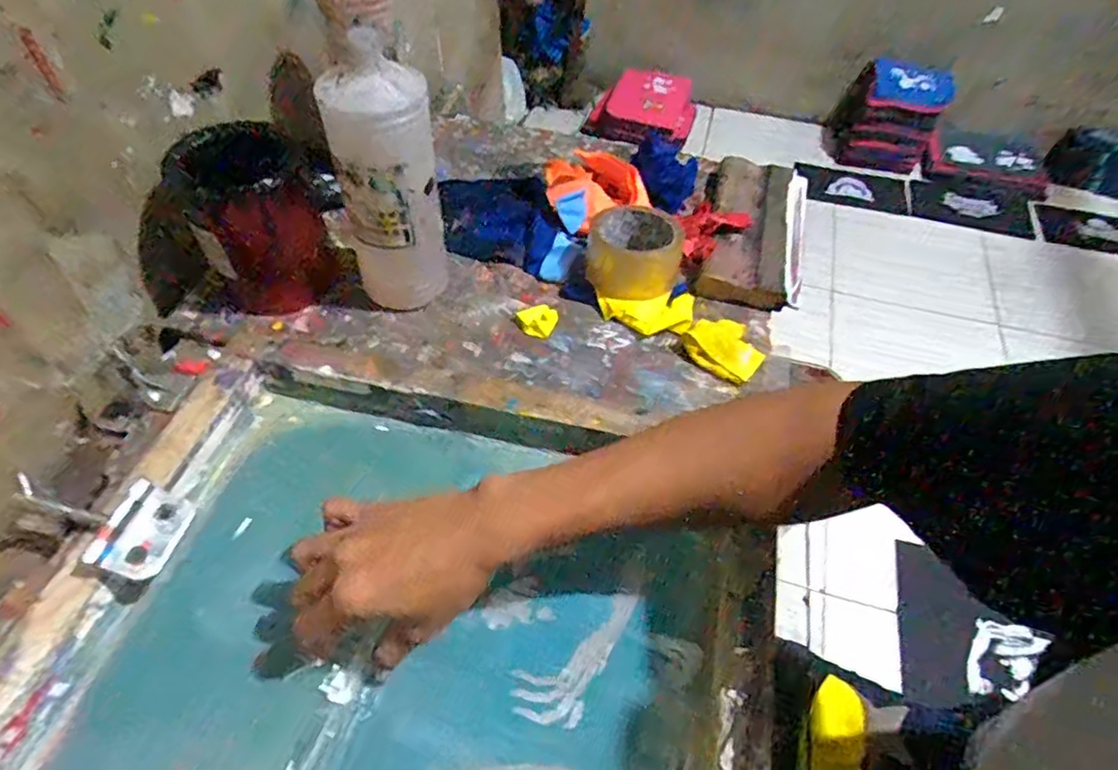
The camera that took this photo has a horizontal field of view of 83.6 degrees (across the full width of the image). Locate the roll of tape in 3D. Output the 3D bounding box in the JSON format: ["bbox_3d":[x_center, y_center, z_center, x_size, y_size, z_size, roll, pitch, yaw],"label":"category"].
[{"bbox_3d":[0.075,-0.132,0.628,0.094,0.049,0.081,13,54,6],"label":"roll of tape"}]

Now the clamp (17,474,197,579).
[{"bbox_3d":[-0.317,0.091,0.426,0.111,0.026,0.058,12,54,6],"label":"clamp"}]

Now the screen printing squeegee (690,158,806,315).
[{"bbox_3d":[0.216,-0.180,0.691,0.106,0.049,0.222,13,54,6],"label":"screen printing squeegee"}]

